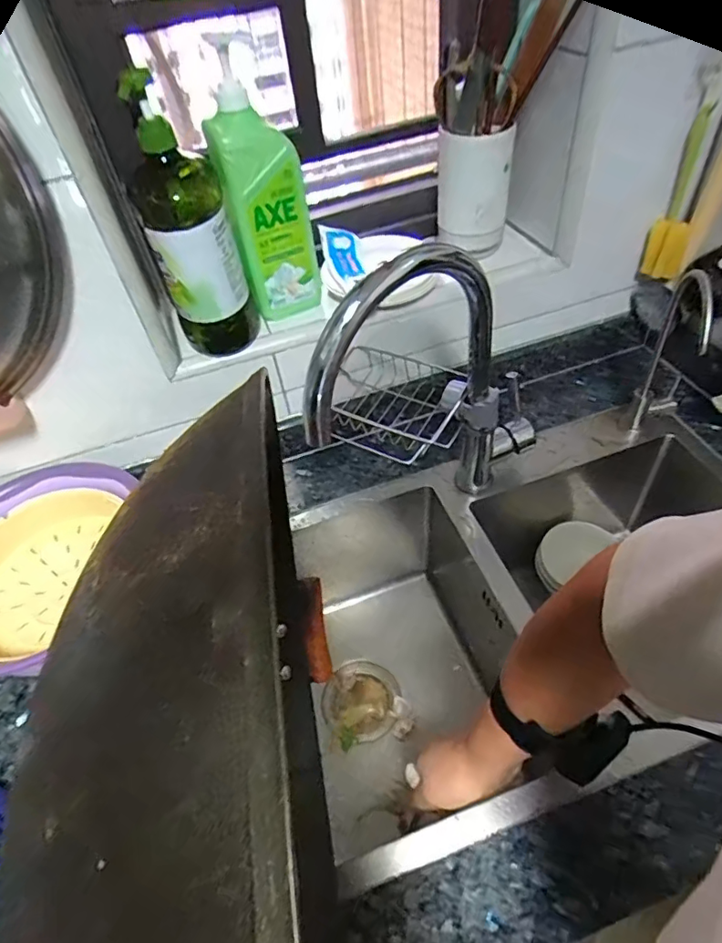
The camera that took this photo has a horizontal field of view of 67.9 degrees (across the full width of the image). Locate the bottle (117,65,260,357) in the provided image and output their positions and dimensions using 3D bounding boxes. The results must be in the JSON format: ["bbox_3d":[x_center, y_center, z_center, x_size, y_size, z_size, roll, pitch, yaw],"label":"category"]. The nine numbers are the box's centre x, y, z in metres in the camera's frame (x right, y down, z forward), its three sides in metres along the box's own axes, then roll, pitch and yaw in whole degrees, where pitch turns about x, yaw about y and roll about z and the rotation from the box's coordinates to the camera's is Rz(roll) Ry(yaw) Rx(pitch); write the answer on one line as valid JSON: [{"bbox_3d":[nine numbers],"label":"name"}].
[{"bbox_3d":[-0.181,-0.250,0.577,0.088,0.276,0.074,-26,53,-15],"label":"bottle"}]

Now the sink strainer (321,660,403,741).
[{"bbox_3d":[0.002,0.321,0.764,0.106,0.019,0.101,-3,50,4],"label":"sink strainer"}]

